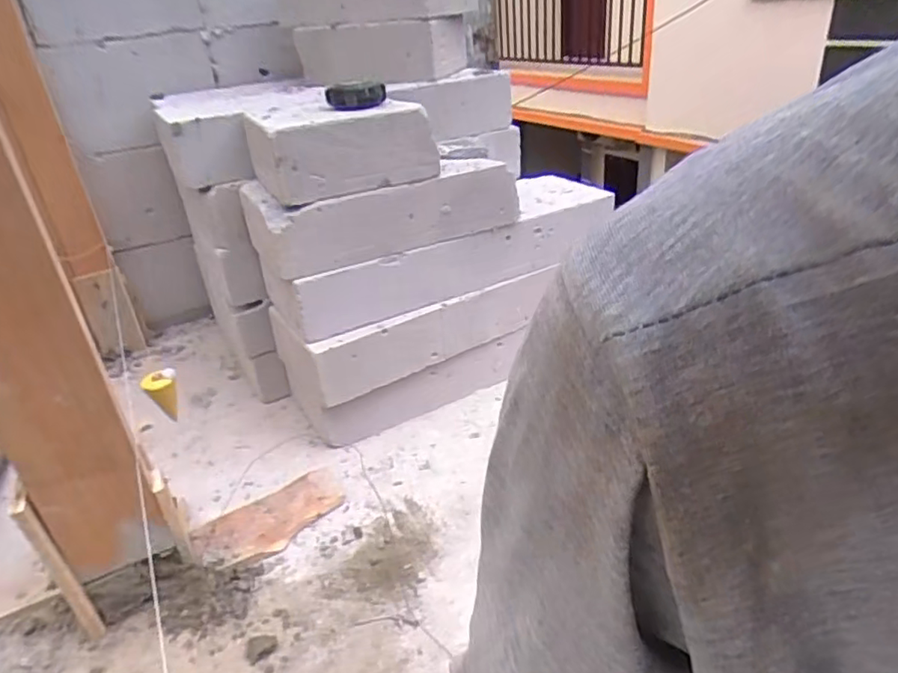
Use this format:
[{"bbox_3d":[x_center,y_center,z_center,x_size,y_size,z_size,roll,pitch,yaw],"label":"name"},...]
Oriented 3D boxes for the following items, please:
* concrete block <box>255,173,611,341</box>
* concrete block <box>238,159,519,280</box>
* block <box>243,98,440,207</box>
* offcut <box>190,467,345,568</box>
[{"bbox_3d":[-0.006,-0.155,1.025,0.605,0.109,0.178,-20,32,-23],"label":"concrete block"},{"bbox_3d":[-0.100,-0.202,0.930,0.409,0.100,0.178,-17,31,-19],"label":"concrete block"},{"bbox_3d":[-0.158,-0.273,0.860,0.232,0.099,0.172,-15,30,-16],"label":"block"},{"bbox_3d":[-0.248,0.256,0.843,0.203,0.021,0.100,-22,32,-26],"label":"offcut"}]

